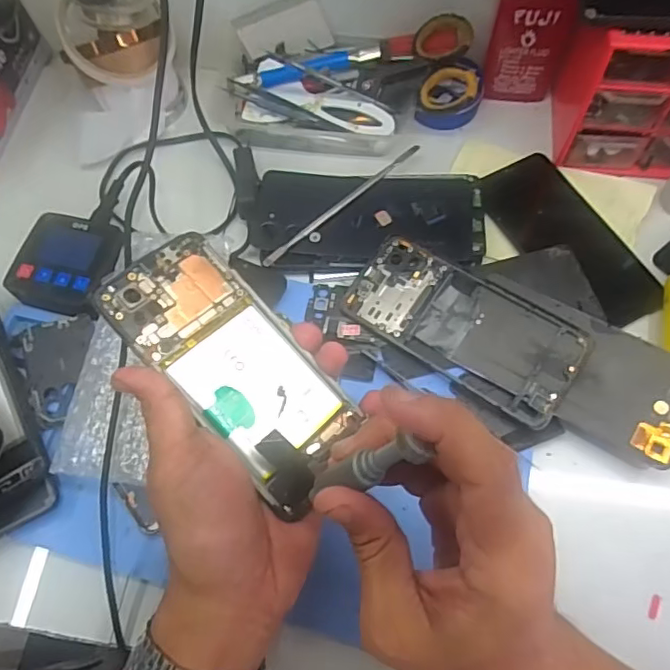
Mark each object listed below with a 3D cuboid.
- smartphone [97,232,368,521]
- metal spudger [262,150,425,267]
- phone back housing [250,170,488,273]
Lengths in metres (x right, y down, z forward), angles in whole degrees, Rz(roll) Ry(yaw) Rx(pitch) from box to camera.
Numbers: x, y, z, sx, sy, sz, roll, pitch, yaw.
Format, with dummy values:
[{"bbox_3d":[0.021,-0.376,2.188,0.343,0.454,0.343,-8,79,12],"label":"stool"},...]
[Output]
[{"bbox_3d":[-0.054,0.014,0.298,0.067,0.004,0.150,-40,85,-26],"label":"smartphone"},{"bbox_3d":[0.007,-0.104,0.432,0.161,0.010,0.009,-42,70,-15],"label":"metal spudger"},{"bbox_3d":[0.025,-0.091,0.430,0.174,0.014,0.083,0,70,4],"label":"phone back housing"}]

